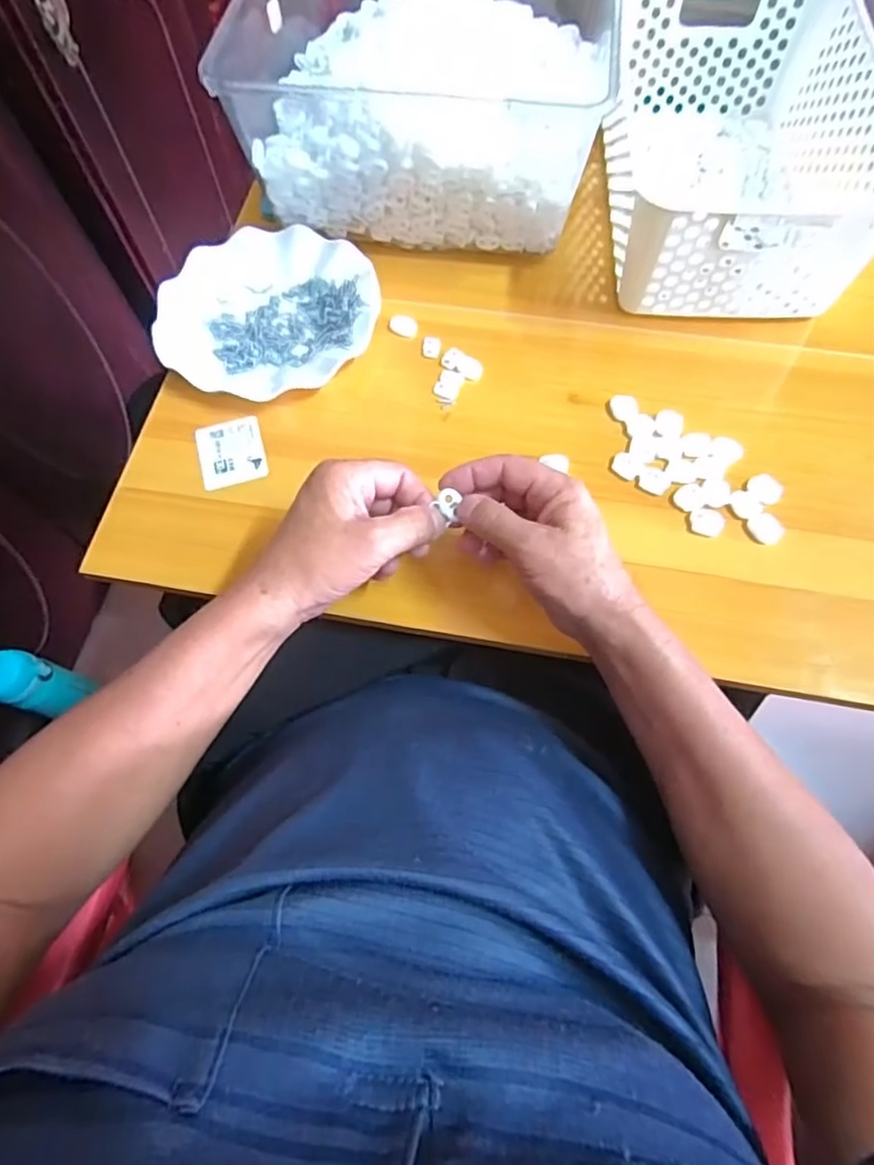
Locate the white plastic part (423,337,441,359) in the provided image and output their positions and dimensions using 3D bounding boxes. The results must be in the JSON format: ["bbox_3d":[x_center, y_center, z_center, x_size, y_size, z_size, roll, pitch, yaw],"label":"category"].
[{"bbox_3d":[-0.004,-0.199,0.513,0.016,0.004,0.022,6,67,3],"label":"white plastic part"}]

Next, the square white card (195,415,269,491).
[{"bbox_3d":[-0.163,-0.103,0.482,0.050,0.004,0.059,-15,71,-7],"label":"square white card"}]

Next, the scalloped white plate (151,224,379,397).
[{"bbox_3d":[-0.145,-0.230,0.521,0.181,0.024,0.171,0,67,1],"label":"scalloped white plate"}]

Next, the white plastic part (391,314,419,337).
[{"bbox_3d":[-0.028,-0.220,0.522,0.024,0.006,0.017,31,71,13],"label":"white plastic part"}]

